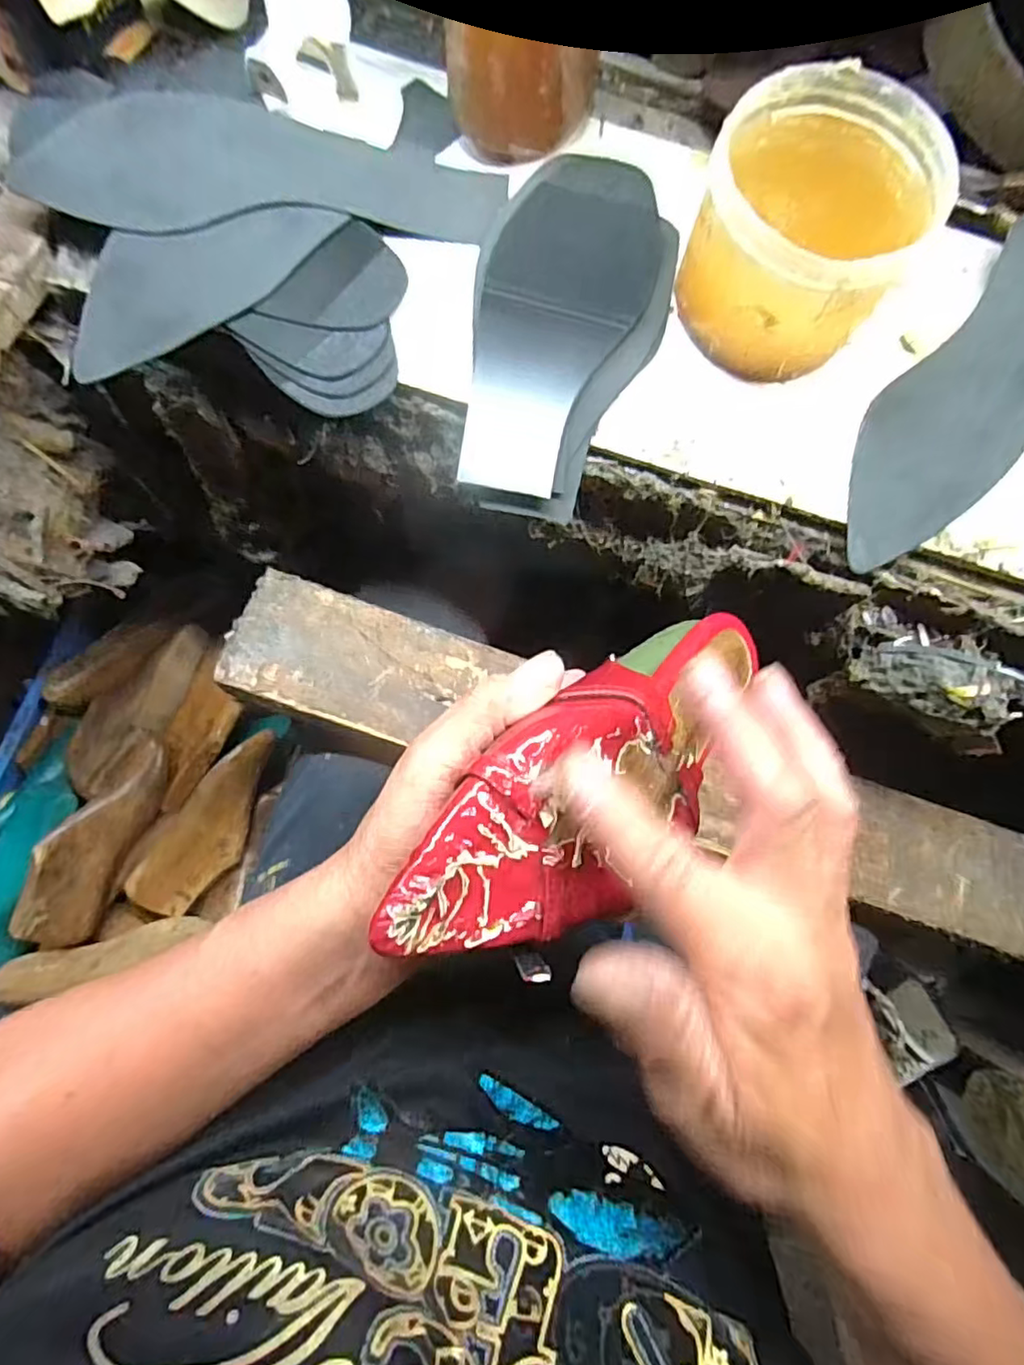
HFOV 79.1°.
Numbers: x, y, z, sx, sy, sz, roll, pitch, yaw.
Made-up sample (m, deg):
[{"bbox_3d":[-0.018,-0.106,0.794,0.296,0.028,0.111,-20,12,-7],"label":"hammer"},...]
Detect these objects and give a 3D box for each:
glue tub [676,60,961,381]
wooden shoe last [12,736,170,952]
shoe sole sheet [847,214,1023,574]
[{"bbox_3d":[0.143,-0.220,0.307,0.099,0.089,0.104,0,82,-1],"label":"glue tub"},{"bbox_3d":[-0.434,0.168,0.660,0.076,0.072,0.229,17,82,1],"label":"wooden shoe last"},{"bbox_3d":[0.246,-0.152,0.327,0.073,0.016,0.220,38,91,2],"label":"shoe sole sheet"}]

